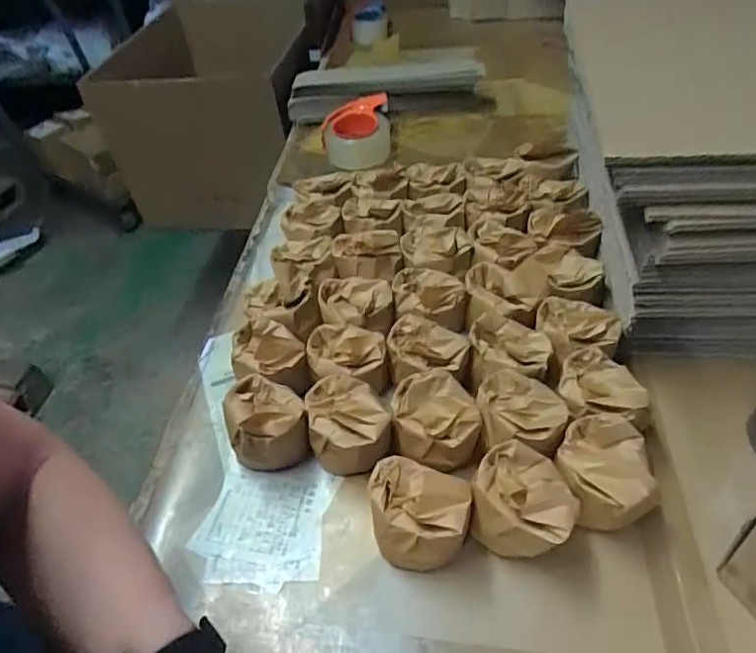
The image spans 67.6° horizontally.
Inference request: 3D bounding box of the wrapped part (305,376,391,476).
[{"bbox_3d":[-0.028,0.096,0.536,0.072,0.065,0.070,-4,41,3],"label":"wrapped part"}]

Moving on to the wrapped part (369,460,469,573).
[{"bbox_3d":[0.035,0.155,0.474,0.084,0.069,0.075,7,43,15],"label":"wrapped part"}]

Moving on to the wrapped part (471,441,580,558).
[{"bbox_3d":[0.120,0.148,0.468,0.078,0.075,0.072,-4,41,3],"label":"wrapped part"}]

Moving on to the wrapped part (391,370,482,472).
[{"bbox_3d":[0.055,0.096,0.543,0.079,0.064,0.084,-5,44,4],"label":"wrapped part"}]

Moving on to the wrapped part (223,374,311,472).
[{"bbox_3d":[-0.108,0.096,0.551,0.074,0.074,0.086,-18,42,-13],"label":"wrapped part"}]

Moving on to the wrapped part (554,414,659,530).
[{"bbox_3d":[0.192,0.129,0.484,0.079,0.068,0.077,-4,41,3],"label":"wrapped part"}]

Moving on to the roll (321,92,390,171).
[{"bbox_3d":[-0.039,-0.344,1.018,0.122,0.096,0.122,-9,44,0],"label":"roll"}]

